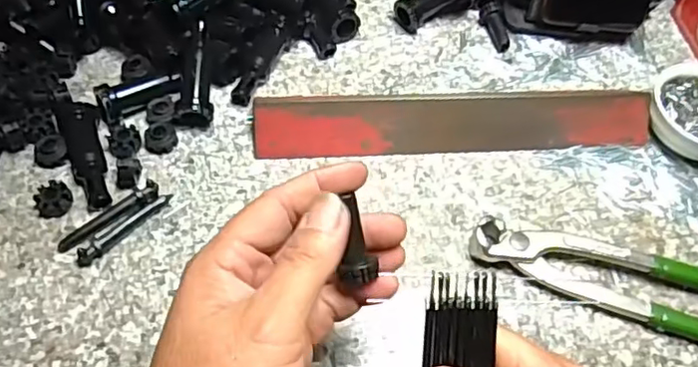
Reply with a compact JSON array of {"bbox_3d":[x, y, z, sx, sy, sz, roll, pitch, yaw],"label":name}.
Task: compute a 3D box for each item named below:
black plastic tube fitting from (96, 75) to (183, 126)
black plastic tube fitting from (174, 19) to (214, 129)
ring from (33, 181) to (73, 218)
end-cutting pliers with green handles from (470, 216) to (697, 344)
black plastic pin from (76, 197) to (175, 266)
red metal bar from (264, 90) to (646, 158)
[{"bbox_3d":[-0.129,-0.055,0.387,0.051,0.017,0.019,-19,60,-16],"label":"black plastic tube fitting"},{"bbox_3d":[-0.097,-0.071,0.394,0.022,0.017,0.068,1,77,-4],"label":"black plastic tube fitting"},{"bbox_3d":[-0.169,0.010,0.354,0.021,0.014,0.017,-31,64,-22],"label":"ring"},{"bbox_3d":[0.170,0.055,0.355,0.198,0.019,0.051,17,57,6],"label":"end-cutting pliers with green handles"},{"bbox_3d":[-0.126,0.025,0.350,0.008,0.010,0.061,39,62,19],"label":"black plastic pin"},{"bbox_3d":[0.071,-0.042,0.399,0.257,0.027,0.032,-3,57,-7],"label":"red metal bar"}]

